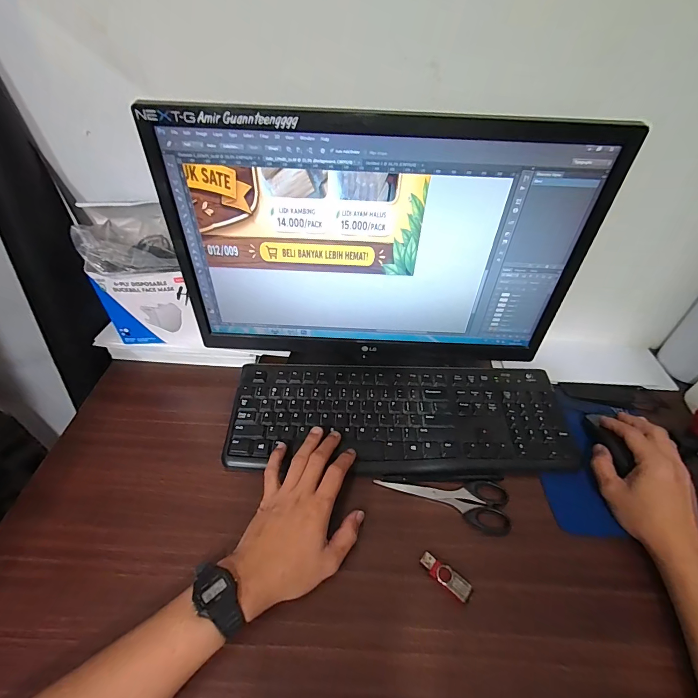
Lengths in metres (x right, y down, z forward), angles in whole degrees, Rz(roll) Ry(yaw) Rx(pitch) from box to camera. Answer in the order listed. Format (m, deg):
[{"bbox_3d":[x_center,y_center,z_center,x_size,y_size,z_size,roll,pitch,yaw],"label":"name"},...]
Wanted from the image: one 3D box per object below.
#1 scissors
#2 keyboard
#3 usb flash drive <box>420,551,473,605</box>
[{"bbox_3d":[0.109,0.171,0.414,0.151,0.004,0.056,9,45,5],"label":"scissors"},{"bbox_3d":[0.068,0.090,0.478,0.438,0.027,0.151,2,45,0],"label":"keyboard"},{"bbox_3d":[0.096,0.227,0.357,0.052,0.007,0.017,34,52,26],"label":"usb flash drive"}]

